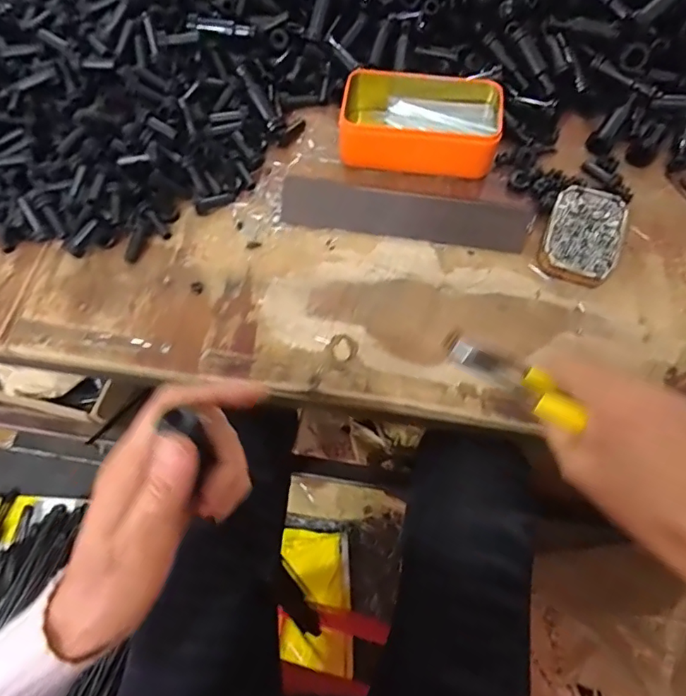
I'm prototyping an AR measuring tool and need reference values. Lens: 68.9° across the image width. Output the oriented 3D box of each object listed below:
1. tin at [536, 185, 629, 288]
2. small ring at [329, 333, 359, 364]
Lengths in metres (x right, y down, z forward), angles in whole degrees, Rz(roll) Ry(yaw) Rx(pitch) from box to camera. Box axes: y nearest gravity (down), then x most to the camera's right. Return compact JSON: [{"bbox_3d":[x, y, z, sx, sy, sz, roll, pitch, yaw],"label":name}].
[{"bbox_3d":[0.210,-0.097,0.441,0.062,0.026,0.091,23,71,7],"label":"tin"},{"bbox_3d":[0.000,0.000,0.416,0.024,0.004,0.025,0,70,-1],"label":"small ring"}]

